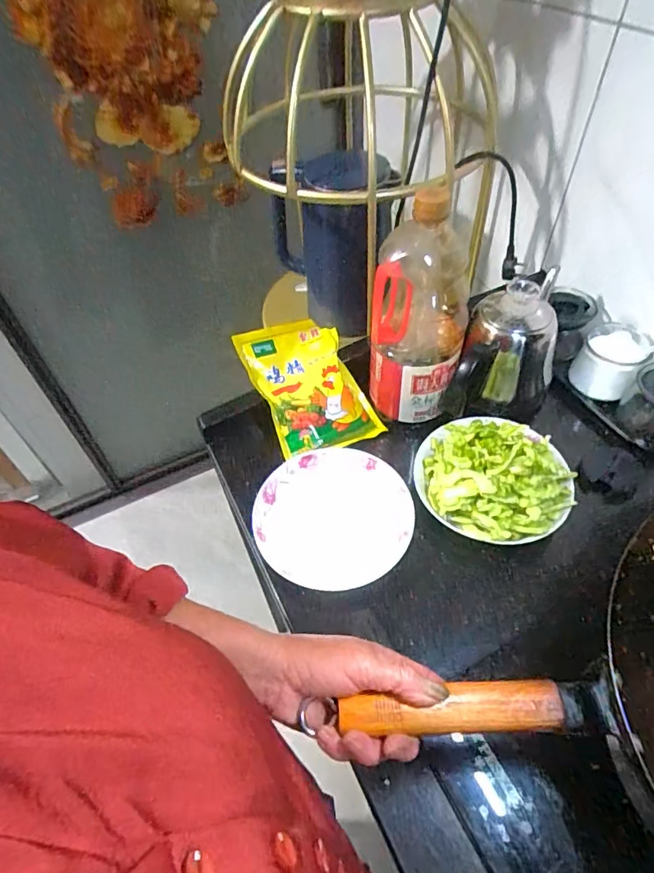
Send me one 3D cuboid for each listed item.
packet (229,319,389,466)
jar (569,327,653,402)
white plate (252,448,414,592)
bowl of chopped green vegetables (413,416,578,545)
[{"bbox_3d":[-0.022,-0.067,0.660,0.136,0.029,0.184,-24,81,-20],"label":"packet"},{"bbox_3d":[0.379,-0.101,0.677,0.080,0.060,0.087,27,57,24],"label":"jar"},{"bbox_3d":[0.000,0.085,0.573,0.161,0.019,0.166,-2,50,2],"label":"white plate"},{"bbox_3d":[0.189,0.040,0.575,0.163,0.061,0.164,-2,50,2],"label":"bowl of chopped green vegetables"}]

